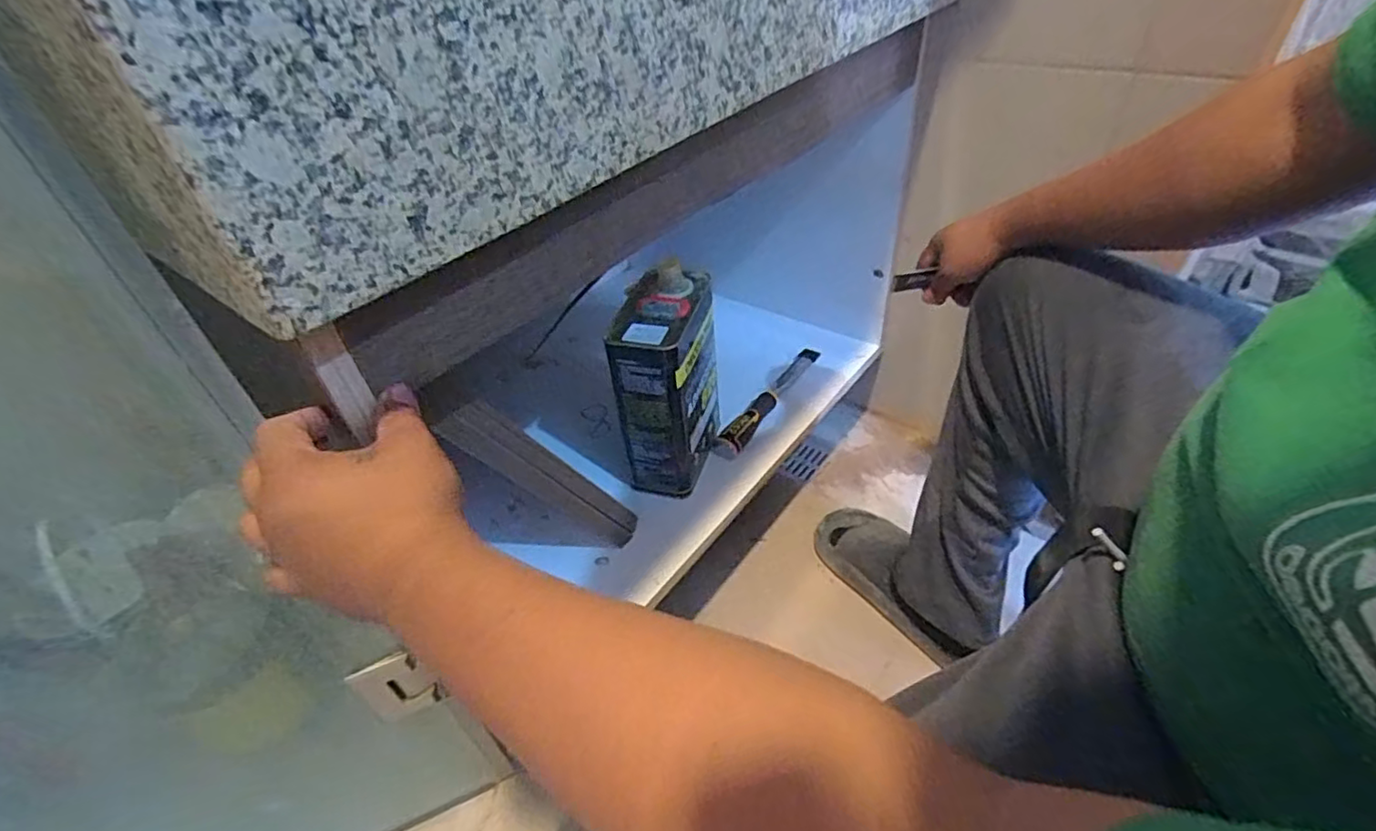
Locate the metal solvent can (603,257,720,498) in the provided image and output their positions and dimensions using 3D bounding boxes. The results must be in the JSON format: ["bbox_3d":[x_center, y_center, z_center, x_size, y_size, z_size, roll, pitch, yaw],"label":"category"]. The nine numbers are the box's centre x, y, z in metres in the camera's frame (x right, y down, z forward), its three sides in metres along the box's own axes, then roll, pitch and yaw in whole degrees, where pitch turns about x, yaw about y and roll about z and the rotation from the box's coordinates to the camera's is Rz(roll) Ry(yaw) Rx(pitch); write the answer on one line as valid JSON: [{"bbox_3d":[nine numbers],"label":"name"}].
[{"bbox_3d":[-0.022,-0.038,0.809,0.094,0.242,0.159,6,43,15],"label":"metal solvent can"}]

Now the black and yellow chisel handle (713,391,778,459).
[{"bbox_3d":[0.089,0.008,0.926,0.034,0.028,0.138,21,48,28],"label":"black and yellow chisel handle"}]

